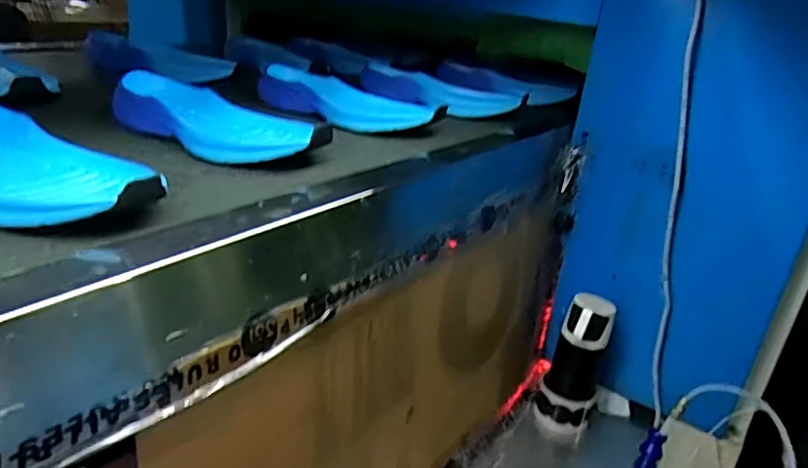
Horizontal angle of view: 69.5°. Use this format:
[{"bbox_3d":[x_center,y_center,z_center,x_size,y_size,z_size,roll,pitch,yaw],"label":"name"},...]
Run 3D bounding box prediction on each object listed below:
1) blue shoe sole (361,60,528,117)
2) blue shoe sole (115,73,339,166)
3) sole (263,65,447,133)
[{"bbox_3d":[0.047,-0.208,0.853,0.249,0.040,0.093,12,23,13],"label":"blue shoe sole"},{"bbox_3d":[-0.182,-0.110,0.561,0.235,0.046,0.073,20,26,29],"label":"blue shoe sole"},{"bbox_3d":[-0.076,-0.164,0.717,0.250,0.044,0.065,15,24,19],"label":"sole"}]

